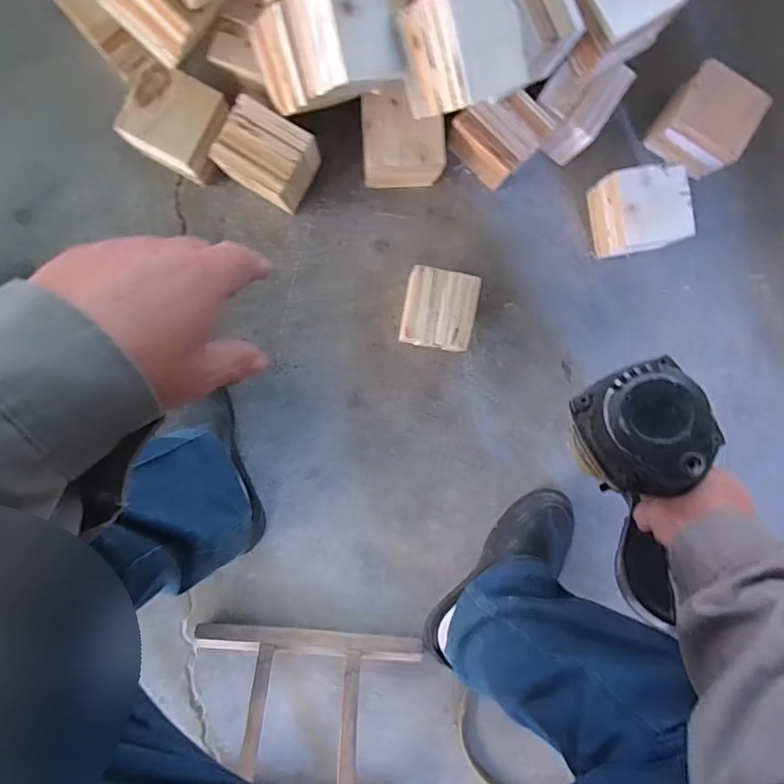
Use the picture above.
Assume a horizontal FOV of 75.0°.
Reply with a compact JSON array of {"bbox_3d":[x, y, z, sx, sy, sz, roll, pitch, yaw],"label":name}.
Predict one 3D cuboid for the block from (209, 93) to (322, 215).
[{"bbox_3d":[-0.149,-0.290,0.637,0.100,0.101,0.088,33,91,-4],"label":"block"}]

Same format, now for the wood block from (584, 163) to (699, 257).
[{"bbox_3d":[0.324,-0.235,0.673,0.094,0.081,0.100,-13,94,-2],"label":"wood block"}]

